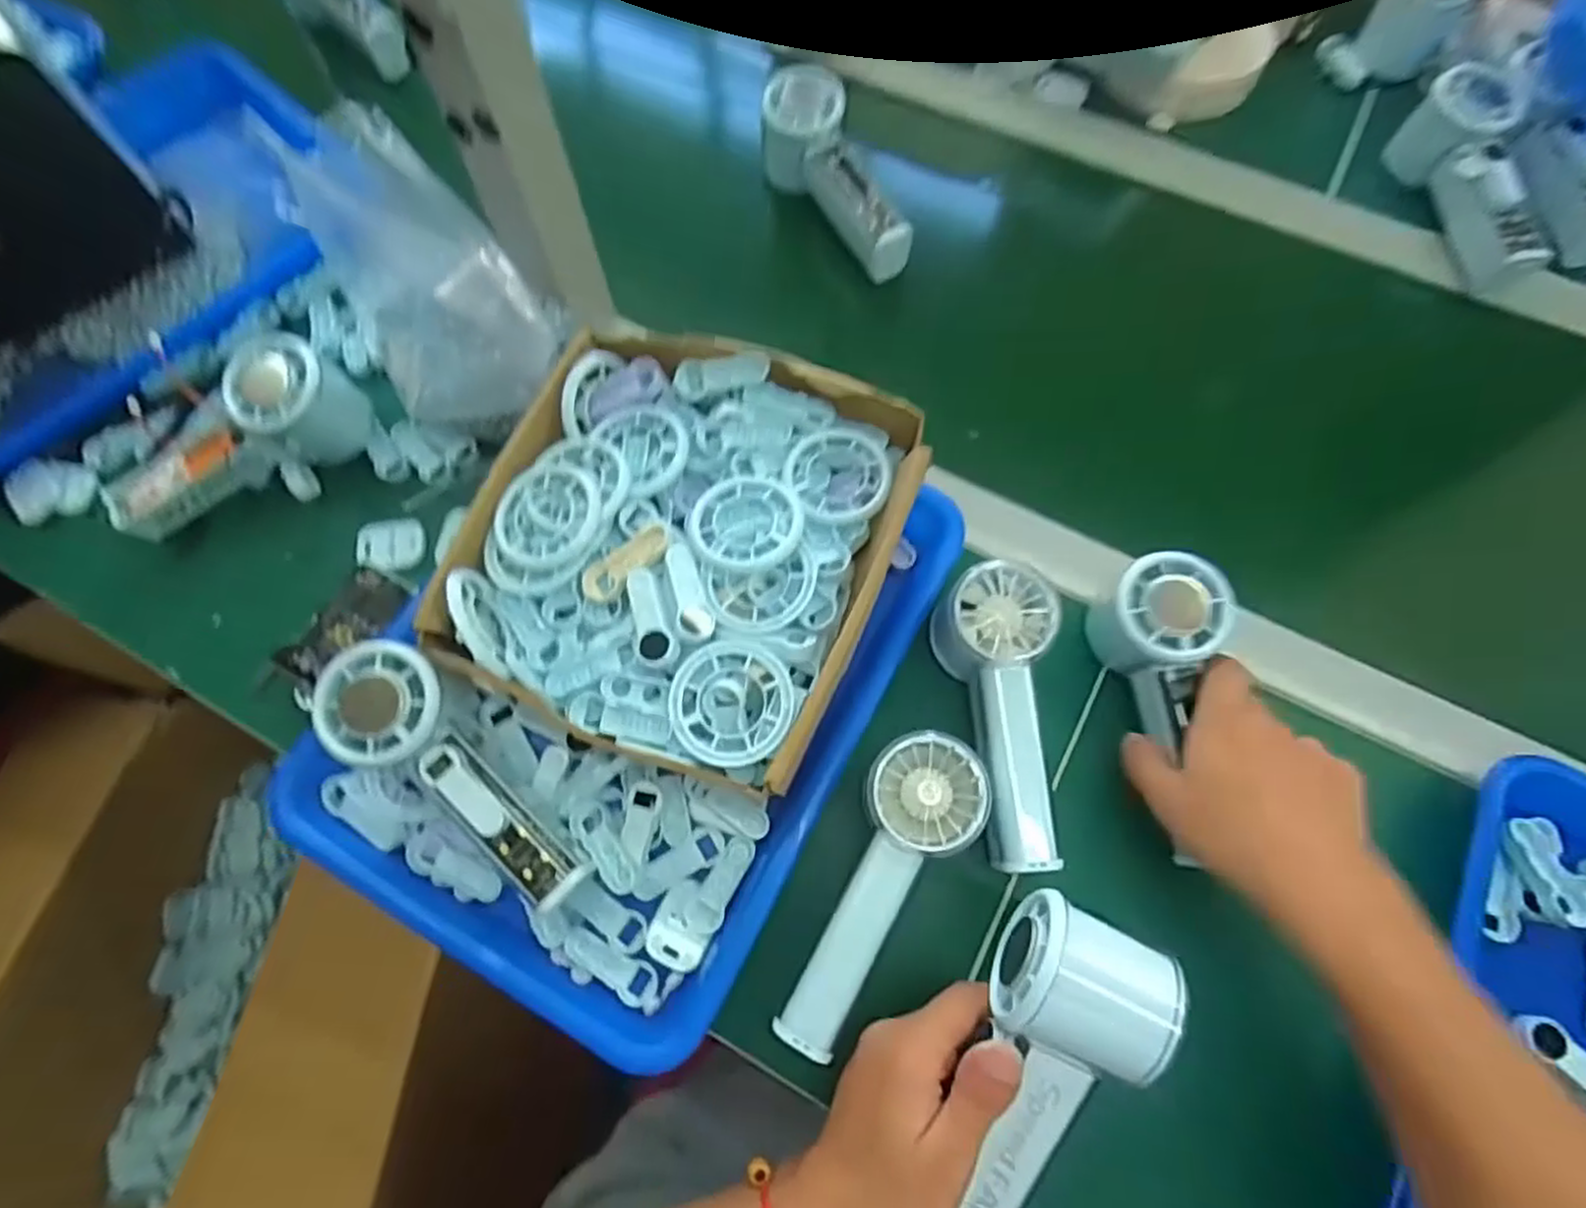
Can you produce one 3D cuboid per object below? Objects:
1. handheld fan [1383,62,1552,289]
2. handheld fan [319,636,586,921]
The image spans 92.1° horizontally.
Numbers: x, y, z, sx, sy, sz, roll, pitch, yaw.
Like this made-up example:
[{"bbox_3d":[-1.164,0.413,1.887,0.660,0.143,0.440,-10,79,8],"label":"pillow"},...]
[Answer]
[{"bbox_3d":[0.459,-0.285,0.514,0.048,0.058,0.144,-3,68,0],"label":"handheld fan"},{"bbox_3d":[-0.162,0.085,0.369,0.052,0.031,0.158,-44,93,-15],"label":"handheld fan"}]

